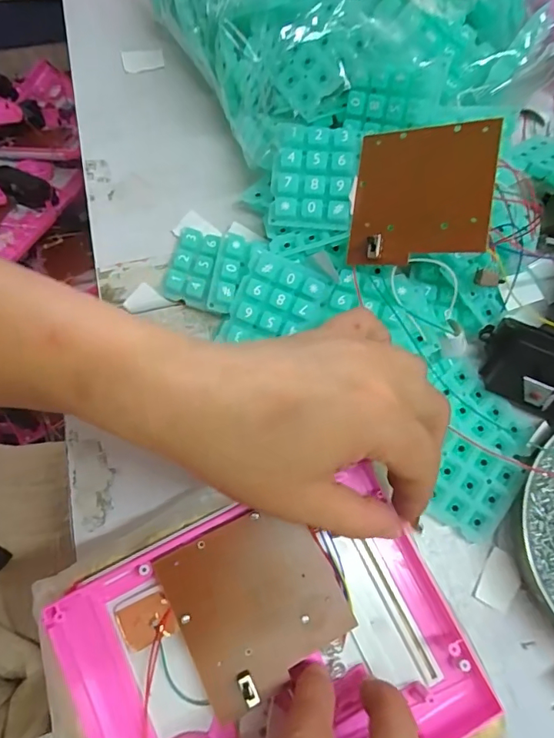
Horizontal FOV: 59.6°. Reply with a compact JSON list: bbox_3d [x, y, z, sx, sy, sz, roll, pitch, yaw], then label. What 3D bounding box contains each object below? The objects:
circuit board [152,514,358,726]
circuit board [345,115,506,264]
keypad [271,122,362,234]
[{"bbox_3d":[-0.009,0.106,0.223,0.071,0.009,0.070,-26,75,-9],"label":"circuit board"},{"bbox_3d":[0.075,-0.092,0.256,0.072,0.006,0.073,7,87,33],"label":"circuit board"},{"bbox_3d":[0.021,-0.109,0.275,0.046,0.008,0.055,7,92,6],"label":"keypad"}]

